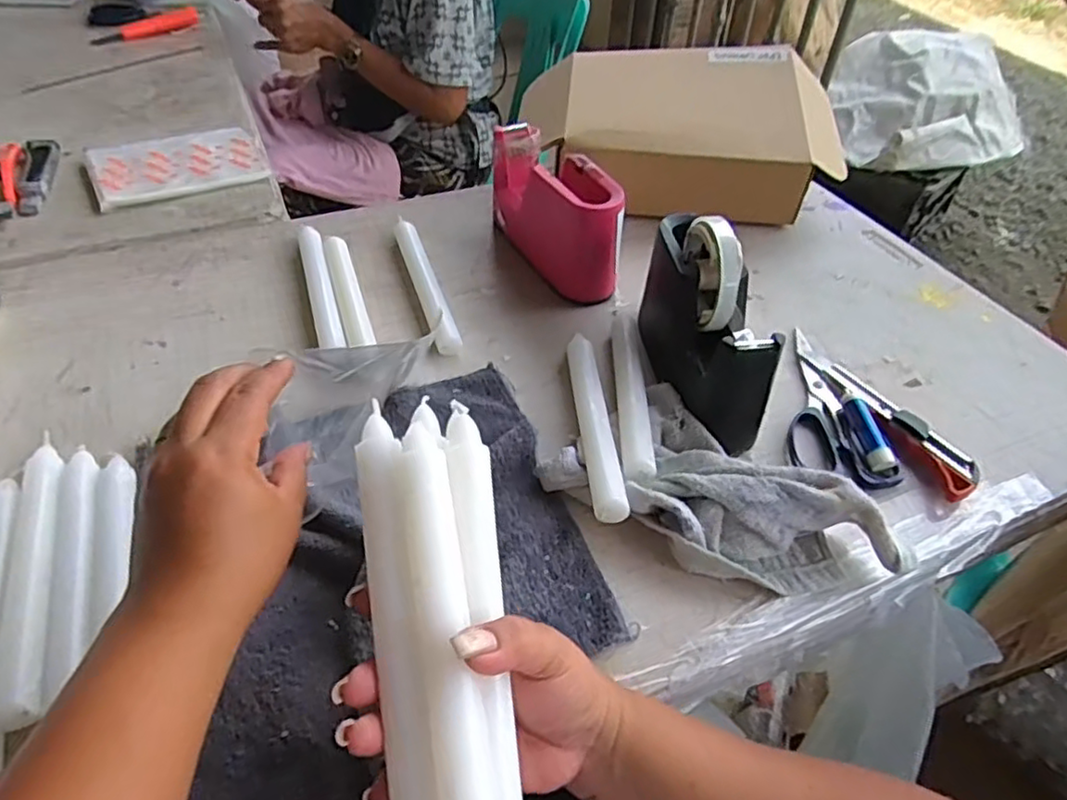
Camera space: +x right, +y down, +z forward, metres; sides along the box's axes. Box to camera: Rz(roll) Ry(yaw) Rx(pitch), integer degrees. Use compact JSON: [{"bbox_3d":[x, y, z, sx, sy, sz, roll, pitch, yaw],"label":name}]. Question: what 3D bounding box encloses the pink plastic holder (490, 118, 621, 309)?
[{"bbox_3d":[0.020,-0.186,0.645,0.054,0.103,0.176,-17,49,-21],"label":"pink plastic holder"}]

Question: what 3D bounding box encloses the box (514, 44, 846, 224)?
[{"bbox_3d":[0.162,-0.307,0.744,0.329,0.125,0.191,4,46,1],"label":"box"}]

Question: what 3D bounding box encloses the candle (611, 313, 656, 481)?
[{"bbox_3d":[0.077,-0.010,0.520,0.021,0.025,0.199,5,44,-1],"label":"candle"}]

